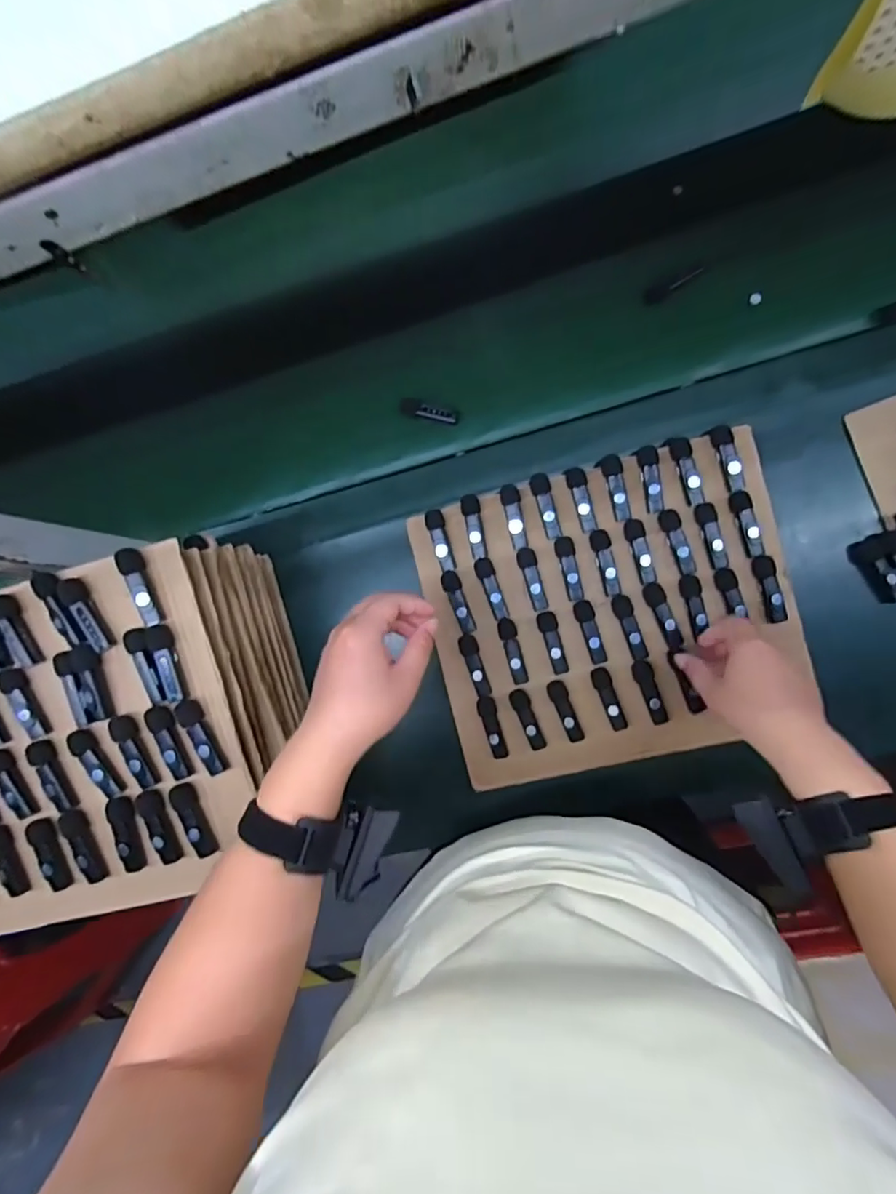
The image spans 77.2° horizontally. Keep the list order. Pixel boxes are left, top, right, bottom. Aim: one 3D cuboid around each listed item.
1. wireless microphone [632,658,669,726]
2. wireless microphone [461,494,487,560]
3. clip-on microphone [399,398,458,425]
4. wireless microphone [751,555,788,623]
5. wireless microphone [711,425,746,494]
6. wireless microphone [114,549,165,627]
[{"bbox_3d":[0.200,0.094,0.556,0.020,0.008,0.066,-18,85,8],"label":"wireless microphone"},{"bbox_3d":[0.027,-0.072,0.576,0.018,0.008,0.066,-9,86,9],"label":"wireless microphone"},{"bbox_3d":[-0.020,-0.203,0.614,0.065,0.010,0.016,20,91,9],"label":"clip-on microphone"},{"bbox_3d":[0.308,-0.007,0.535,0.022,0.010,0.065,-17,85,8],"label":"wireless microphone"},{"bbox_3d":[0.270,-0.133,0.536,0.019,0.012,0.064,-13,86,8],"label":"wireless microphone"},{"bbox_3d":[-0.251,-0.008,0.460,0.016,0.019,0.065,-22,85,8],"label":"wireless microphone"}]

